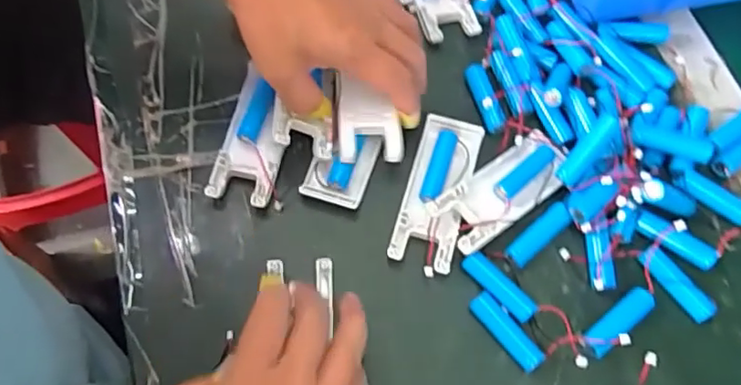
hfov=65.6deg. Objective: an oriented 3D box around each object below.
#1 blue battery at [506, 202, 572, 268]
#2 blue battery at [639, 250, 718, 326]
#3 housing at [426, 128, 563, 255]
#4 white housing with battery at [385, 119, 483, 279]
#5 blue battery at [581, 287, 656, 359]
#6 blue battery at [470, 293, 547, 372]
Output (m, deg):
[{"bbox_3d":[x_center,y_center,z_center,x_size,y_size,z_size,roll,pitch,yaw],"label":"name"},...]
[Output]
[{"bbox_3d":[0.107,0.027,0.368,0.049,0.014,0.015,-39,73,-11],"label":"blue battery"},{"bbox_3d":[0.188,0.056,0.355,0.014,0.015,0.052,-36,72,-15],"label":"blue battery"},{"bbox_3d":[0.085,-0.002,0.366,0.099,0.017,0.040,-36,72,-15],"label":"housing"},{"bbox_3d":[0.043,-0.001,0.371,0.040,0.023,0.107,15,68,5],"label":"white housing with battery"},{"bbox_3d":[0.149,0.078,0.347,0.051,0.012,0.016,-37,72,-15],"label":"blue battery"},{"bbox_3d":[0.081,0.083,0.343,0.015,0.014,0.050,-37,72,-15],"label":"blue battery"}]

